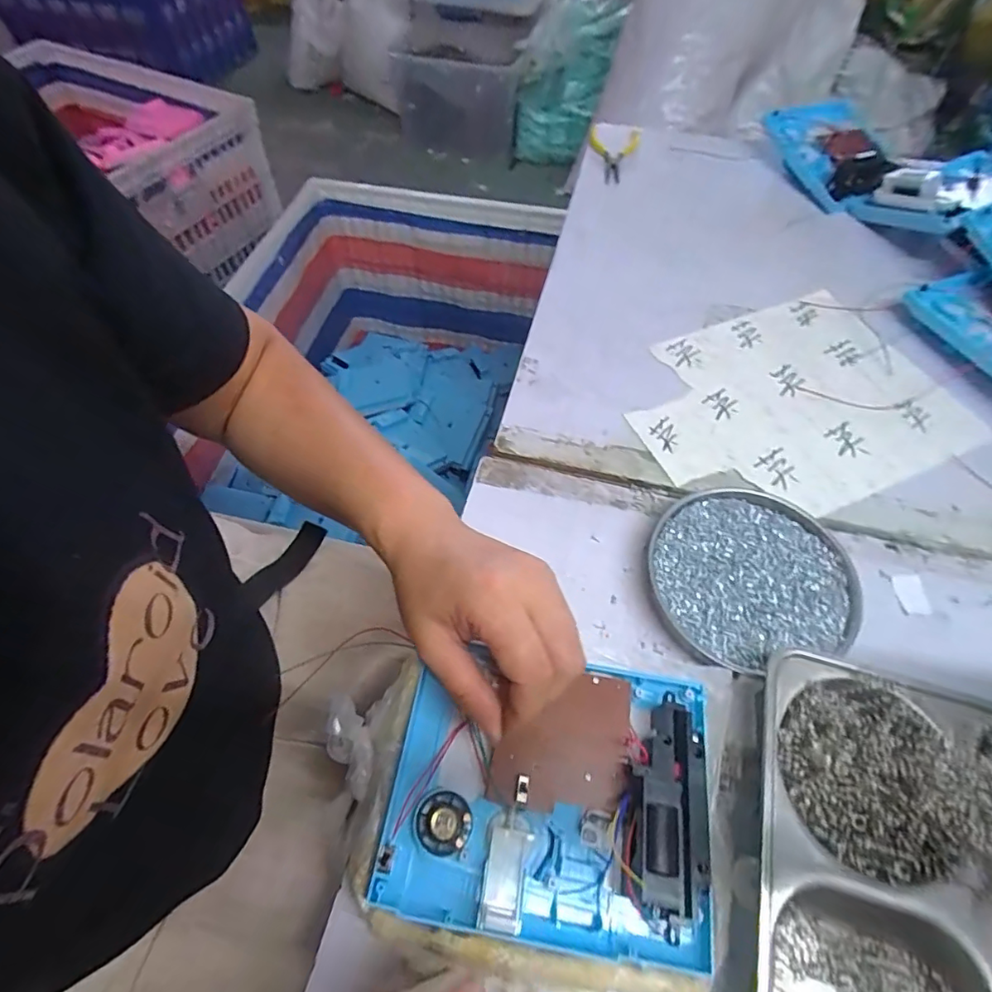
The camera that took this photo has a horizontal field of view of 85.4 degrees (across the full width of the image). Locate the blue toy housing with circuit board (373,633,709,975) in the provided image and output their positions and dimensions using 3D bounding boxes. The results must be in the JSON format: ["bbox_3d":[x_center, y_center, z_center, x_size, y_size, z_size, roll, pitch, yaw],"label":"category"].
[{"bbox_3d":[0.027,0.150,0.279,0.163,0.034,0.130,8,56,6],"label":"blue toy housing with circuit board"}]

